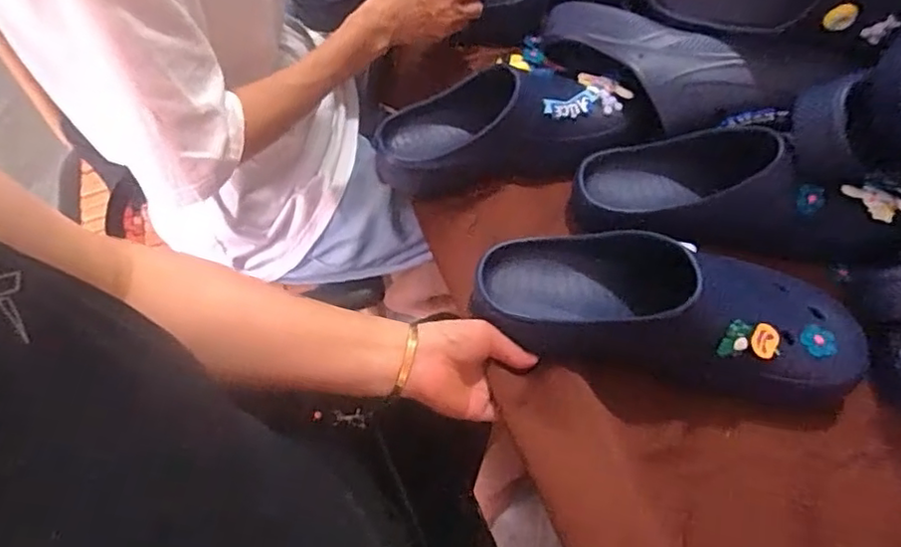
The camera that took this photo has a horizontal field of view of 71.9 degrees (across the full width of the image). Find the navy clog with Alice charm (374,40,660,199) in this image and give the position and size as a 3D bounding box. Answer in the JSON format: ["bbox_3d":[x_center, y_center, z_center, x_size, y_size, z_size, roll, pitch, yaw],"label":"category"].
[{"bbox_3d":[0.055,-0.153,0.614,0.260,0.083,0.112,-13,61,-4],"label":"navy clog with Alice charm"}]

